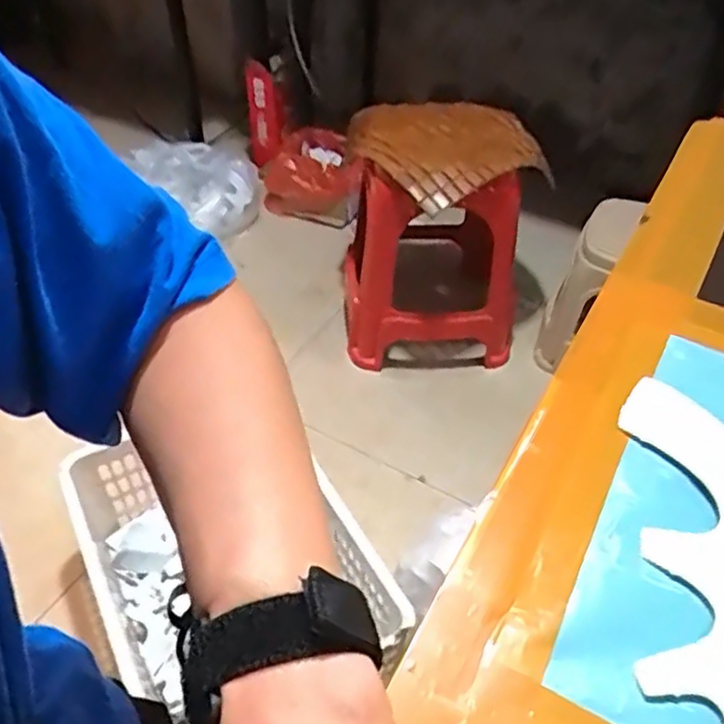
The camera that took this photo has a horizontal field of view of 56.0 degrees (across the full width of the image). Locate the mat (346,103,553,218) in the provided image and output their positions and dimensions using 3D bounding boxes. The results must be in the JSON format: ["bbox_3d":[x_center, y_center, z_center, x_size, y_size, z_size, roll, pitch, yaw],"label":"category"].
[{"bbox_3d":[0.164,-0.386,1.210,0.369,0.082,0.306,-3,44,-5],"label":"mat"}]

